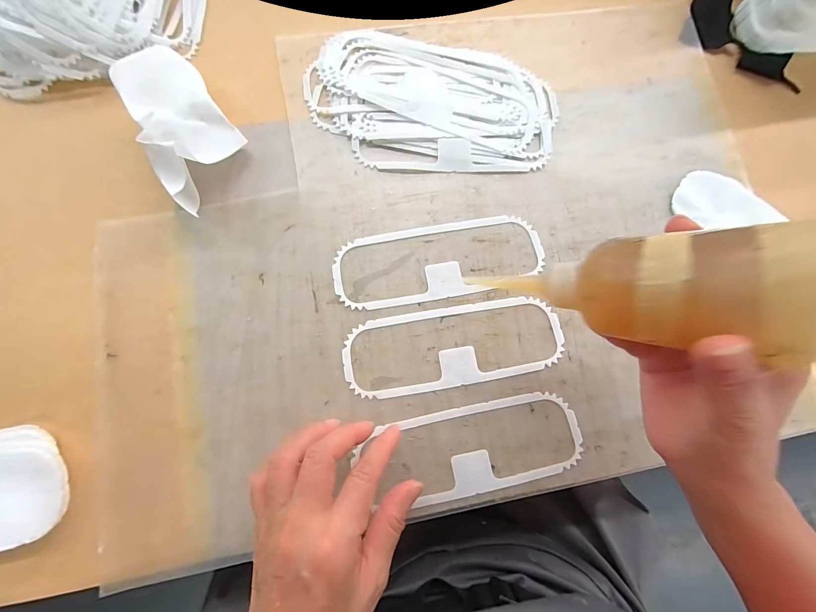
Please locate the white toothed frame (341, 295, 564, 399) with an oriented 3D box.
[{"bbox_3d":[0.041,0.035,0.305,0.194,0.004,0.068,-9,82,-5],"label":"white toothed frame"}]

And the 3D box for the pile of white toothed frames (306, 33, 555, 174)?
[{"bbox_3d":[0.026,-0.197,0.339,0.236,0.011,0.135,5,81,-3],"label":"pile of white toothed frames"}]

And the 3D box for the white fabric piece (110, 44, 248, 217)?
[{"bbox_3d":[-0.188,-0.149,0.296,0.072,0.051,0.131,-32,84,-8],"label":"white fabric piece"}]

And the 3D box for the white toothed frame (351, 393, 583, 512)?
[{"bbox_3d":[0.053,0.120,0.291,0.188,0.005,0.069,-11,82,-5],"label":"white toothed frame"}]

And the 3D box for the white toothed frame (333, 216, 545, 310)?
[{"bbox_3d":[0.030,-0.041,0.318,0.193,0.004,0.068,-10,82,-5],"label":"white toothed frame"}]

